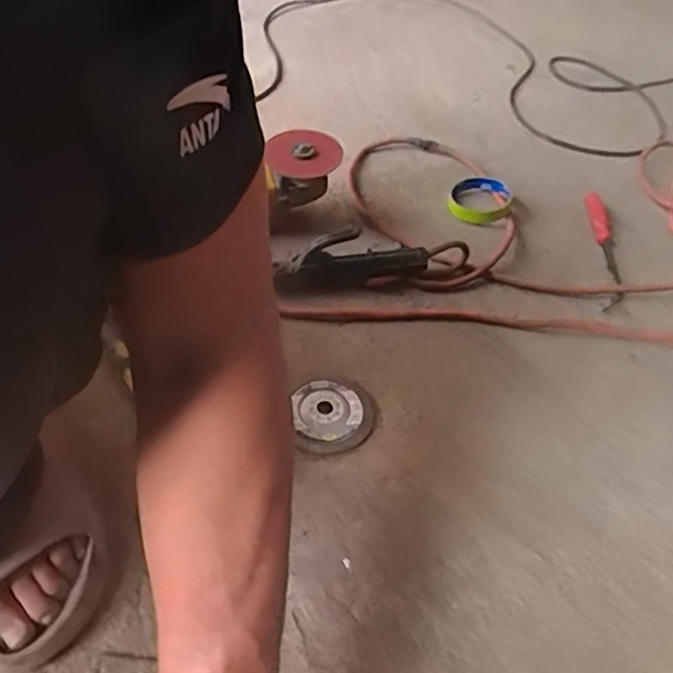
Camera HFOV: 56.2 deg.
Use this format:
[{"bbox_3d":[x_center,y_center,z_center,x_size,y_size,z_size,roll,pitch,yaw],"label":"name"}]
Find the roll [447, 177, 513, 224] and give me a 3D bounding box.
[{"bbox_3d":[0.194,-0.184,0.848,0.081,0.030,0.078,3,47,-3],"label":"roll"}]

